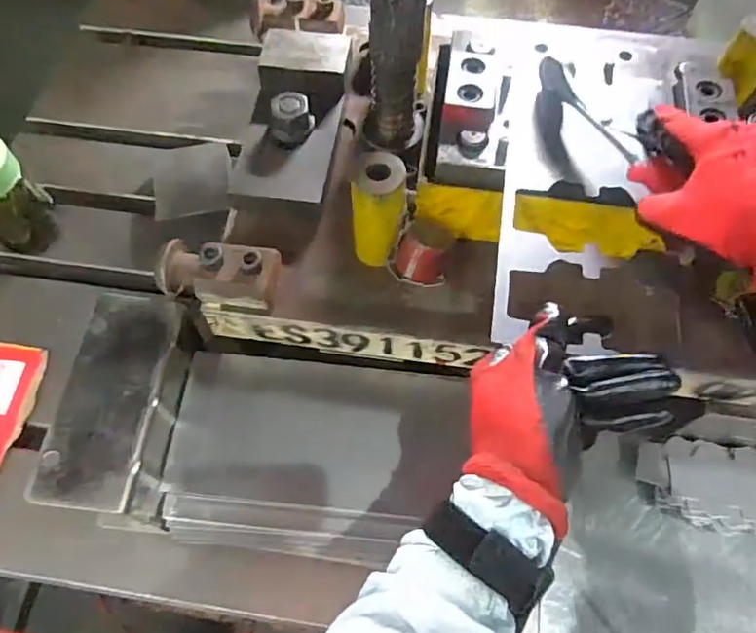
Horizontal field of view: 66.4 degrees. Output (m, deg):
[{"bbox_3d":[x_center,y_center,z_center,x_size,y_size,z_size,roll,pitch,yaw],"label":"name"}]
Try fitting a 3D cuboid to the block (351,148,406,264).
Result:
[{"bbox_3d":[0.001,-0.079,0.445,0.039,0.087,0.038,0,62,0],"label":"block"}]

